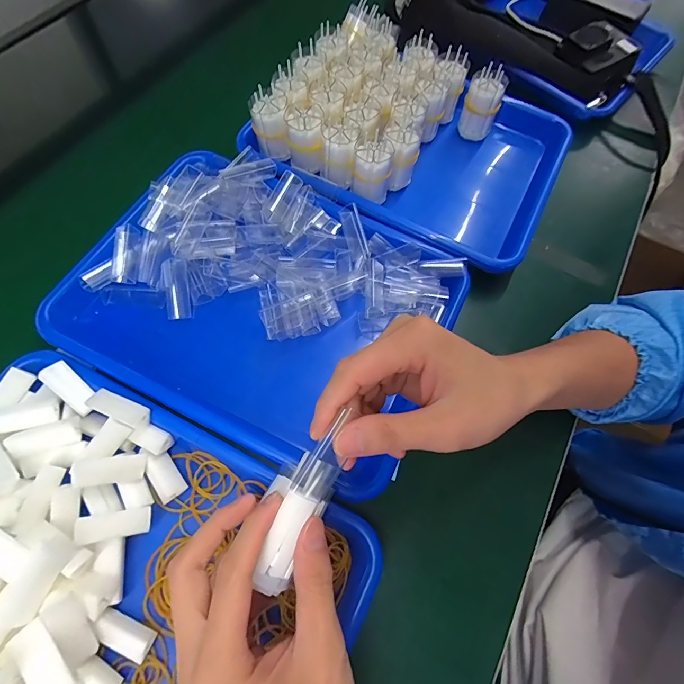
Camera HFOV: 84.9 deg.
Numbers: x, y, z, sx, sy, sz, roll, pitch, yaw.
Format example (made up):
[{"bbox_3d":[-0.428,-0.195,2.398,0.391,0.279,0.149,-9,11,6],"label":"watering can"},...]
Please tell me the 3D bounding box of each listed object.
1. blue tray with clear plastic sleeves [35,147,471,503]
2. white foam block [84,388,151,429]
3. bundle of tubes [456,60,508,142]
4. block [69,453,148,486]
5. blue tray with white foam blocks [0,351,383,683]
[{"bbox_3d":[-0.069,-0.040,0.349,0.324,0.054,0.248,25,66,9],"label":"blue tray with clear plastic sleeves"},{"bbox_3d":[-0.169,0.051,0.287,0.048,0.011,0.017,22,67,6],"label":"white foam block"},{"bbox_3d":[0.161,-0.277,0.432,0.039,0.066,0.036,18,67,5],"label":"bundle of tubes"},{"bbox_3d":[-0.170,0.094,0.274,0.046,0.011,0.017,5,59,-36],"label":"block"},{"bbox_3d":[-0.163,0.174,0.252,0.326,0.072,0.247,26,68,8],"label":"blue tray with white foam blocks"}]

